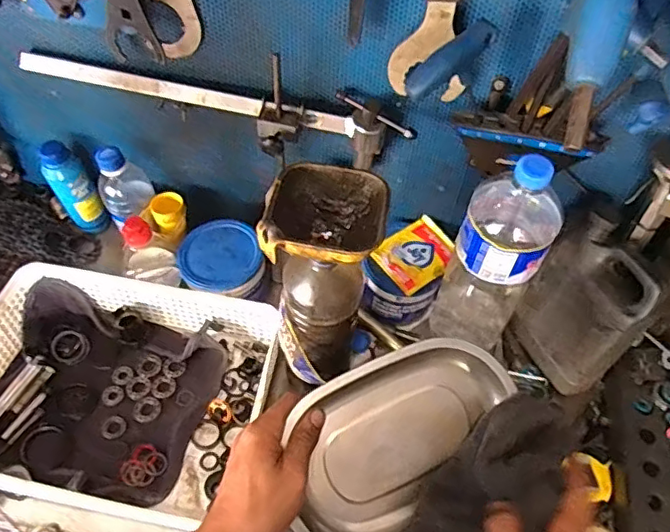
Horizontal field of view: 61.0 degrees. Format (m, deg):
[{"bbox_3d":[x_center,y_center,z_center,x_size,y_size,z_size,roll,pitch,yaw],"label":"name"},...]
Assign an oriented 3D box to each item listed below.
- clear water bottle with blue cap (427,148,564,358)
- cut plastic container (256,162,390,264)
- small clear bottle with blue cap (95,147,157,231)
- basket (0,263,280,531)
[{"bbox_3d":[0.176,-0.005,0.630,0.092,0.312,0.106,20,56,12],"label":"clear water bottle with blue cap"},{"bbox_3d":[-0.007,-0.036,0.467,0.093,0.051,0.095,8,54,3],"label":"cut plastic container"},{"bbox_3d":[-0.268,-0.105,0.730,0.054,0.127,0.050,12,54,6],"label":"small clear bottle with blue cap"},{"bbox_3d":[-0.252,0.132,0.651,0.308,0.078,0.259,8,54,3],"label":"basket"}]

